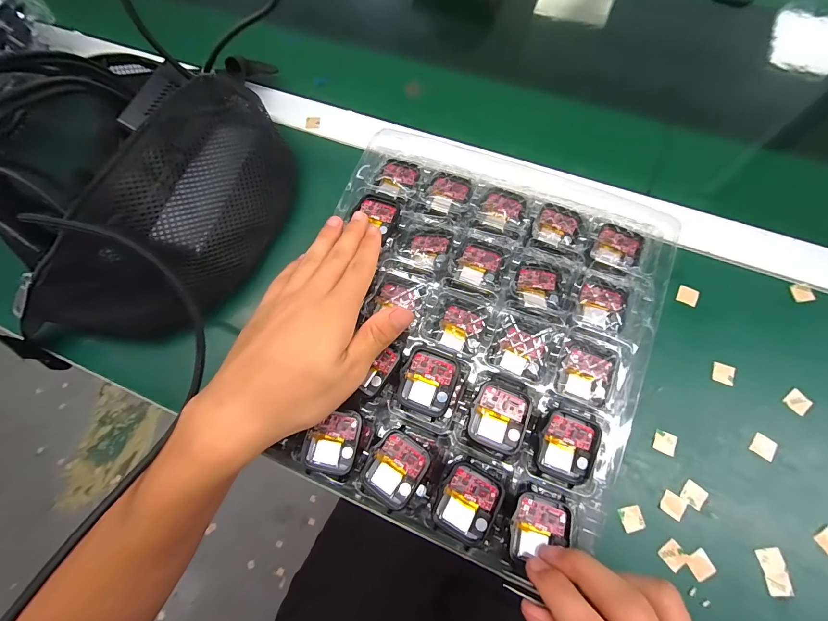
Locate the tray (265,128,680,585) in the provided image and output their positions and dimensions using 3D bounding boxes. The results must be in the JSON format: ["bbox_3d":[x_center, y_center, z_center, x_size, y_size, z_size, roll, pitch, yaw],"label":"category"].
[{"bbox_3d":[0.042,0.004,0.266,0.253,0.023,0.288,21,72,6],"label":"tray"}]

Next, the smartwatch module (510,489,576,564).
[{"bbox_3d":[0.080,0.139,0.219,0.036,0.008,0.040,21,72,6],"label":"smartwatch module"}]

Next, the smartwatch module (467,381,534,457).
[{"bbox_3d":[0.058,0.073,0.238,0.037,0.011,0.042,21,74,9],"label":"smartwatch module"}]

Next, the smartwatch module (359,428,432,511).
[{"bbox_3d":[-0.013,0.106,0.233,0.037,0.008,0.043,30,76,12],"label":"smartwatch module"}]

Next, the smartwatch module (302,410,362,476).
[{"bbox_3d":[-0.056,0.090,0.240,0.035,0.004,0.041,9,73,6],"label":"smartwatch module"}]

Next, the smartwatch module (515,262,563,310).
[{"bbox_3d":[0.098,-0.019,0.272,0.036,0.011,0.035,9,73,6],"label":"smartwatch module"}]

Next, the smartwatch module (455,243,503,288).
[{"bbox_3d":[0.053,-0.037,0.282,0.034,0.009,0.034,22,75,10],"label":"smartwatch module"}]

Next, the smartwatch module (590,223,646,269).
[{"bbox_3d":[0.164,-0.050,0.279,0.034,0.011,0.035,23,75,10],"label":"smartwatch module"}]

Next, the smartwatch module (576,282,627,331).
[{"bbox_3d":[0.141,-0.003,0.261,0.032,0.007,0.033,22,74,10],"label":"smartwatch module"}]

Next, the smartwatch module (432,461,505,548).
[{"bbox_3d":[0.035,0.124,0.224,0.036,0.007,0.042,24,75,10],"label":"smartwatch module"}]

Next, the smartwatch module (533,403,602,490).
[{"bbox_3d":[0.102,0.089,0.231,0.038,0.008,0.046,19,74,9],"label":"smartwatch module"}]

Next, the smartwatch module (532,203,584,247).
[{"bbox_3d":[0.119,-0.070,0.288,0.033,0.011,0.033,22,74,10],"label":"smartwatch module"}]

